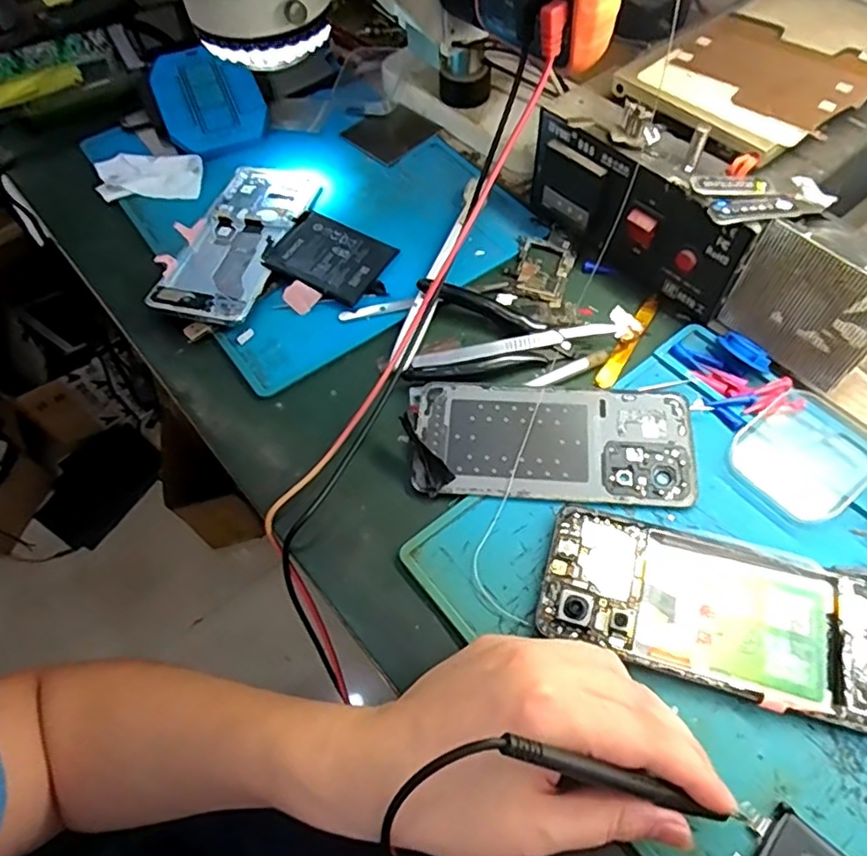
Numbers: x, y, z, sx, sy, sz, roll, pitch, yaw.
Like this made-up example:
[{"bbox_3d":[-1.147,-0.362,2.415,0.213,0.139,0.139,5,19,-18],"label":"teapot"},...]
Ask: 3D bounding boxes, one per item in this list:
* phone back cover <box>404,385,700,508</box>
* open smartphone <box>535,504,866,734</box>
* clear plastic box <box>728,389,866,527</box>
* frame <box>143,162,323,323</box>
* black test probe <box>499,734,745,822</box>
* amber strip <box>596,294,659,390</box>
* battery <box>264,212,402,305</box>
[{"bbox_3d":[0.067,0.008,0.357,0.162,0.009,0.071,2,59,6],"label":"phone back cover"},{"bbox_3d":[0.136,0.089,0.302,0.157,0.009,0.074,14,61,12],"label":"open smartphone"},{"bbox_3d":[0.208,0.014,0.340,0.070,0.020,0.063,-37,63,-17],"label":"clear plastic box"},{"bbox_3d":[-0.142,-0.144,0.459,0.071,0.015,0.164,12,60,11],"label":"frame"},{"bbox_3d":[0.072,0.133,0.229,0.113,0.009,0.007,28,59,-19],"label":"black test probe"},{"bbox_3d":[0.129,-0.057,0.400,0.012,0.004,0.084,29,65,20],"label":"amber strip"},{"bbox_3d":[-0.076,-0.124,0.442,0.079,0.005,0.065,30,63,9],"label":"battery"}]

